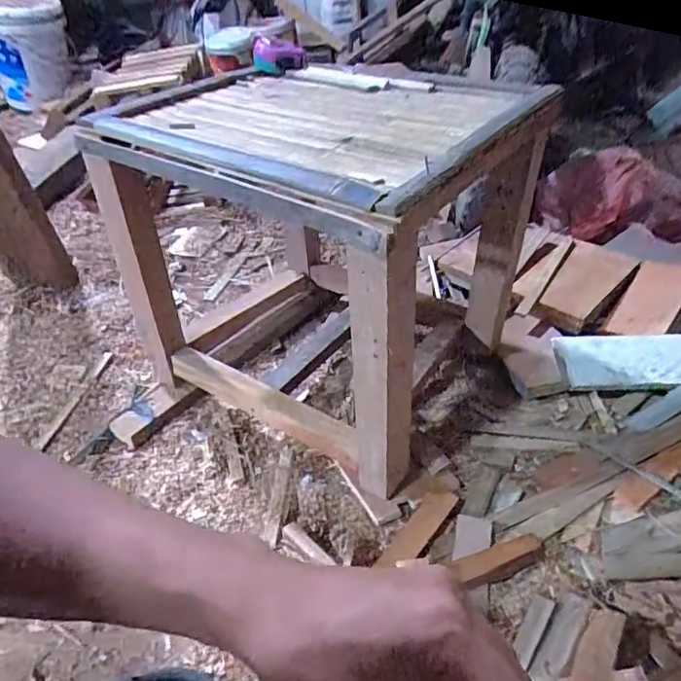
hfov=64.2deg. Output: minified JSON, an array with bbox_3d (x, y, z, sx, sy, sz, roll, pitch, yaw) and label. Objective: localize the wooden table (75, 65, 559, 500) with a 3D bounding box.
[{"bbox_3d":[-0.029,-0.116,0.678,0.432,0.341,0.332,22,47,31],"label":"wooden table"}]

